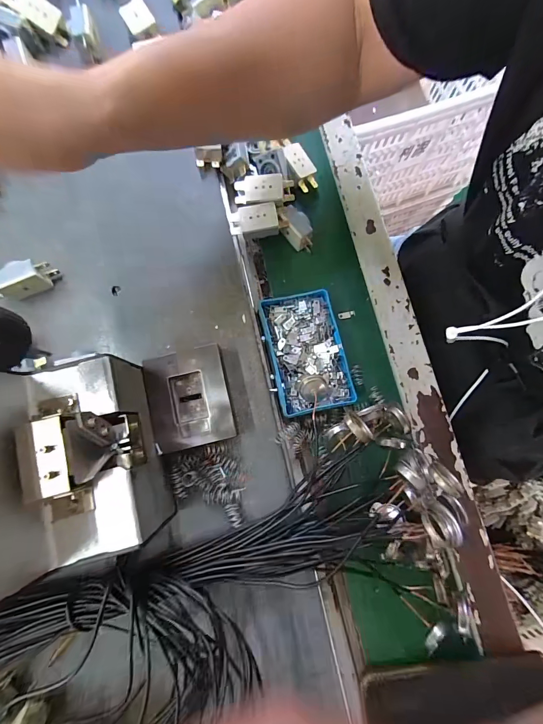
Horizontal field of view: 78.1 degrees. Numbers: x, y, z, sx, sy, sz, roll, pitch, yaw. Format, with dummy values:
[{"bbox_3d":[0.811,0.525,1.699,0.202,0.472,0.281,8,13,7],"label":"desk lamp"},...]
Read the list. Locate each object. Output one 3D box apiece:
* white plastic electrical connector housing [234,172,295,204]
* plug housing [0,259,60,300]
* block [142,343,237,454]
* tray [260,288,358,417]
[{"bbox_3d":[-0.007,-0.173,0.335,0.058,0.014,0.028,-8,79,-3],"label":"white plastic electrical connector housing"},{"bbox_3d":[-0.227,-0.076,0.305,0.054,0.026,0.021,-24,80,-6],"label":"plug housing"},{"bbox_3d":[-0.069,0.031,0.289,0.066,0.025,0.078,-13,79,-4],"label":"block"},{"bbox_3d":[0.033,-0.010,0.326,0.069,0.023,0.113,-13,79,-4],"label":"tray"}]

